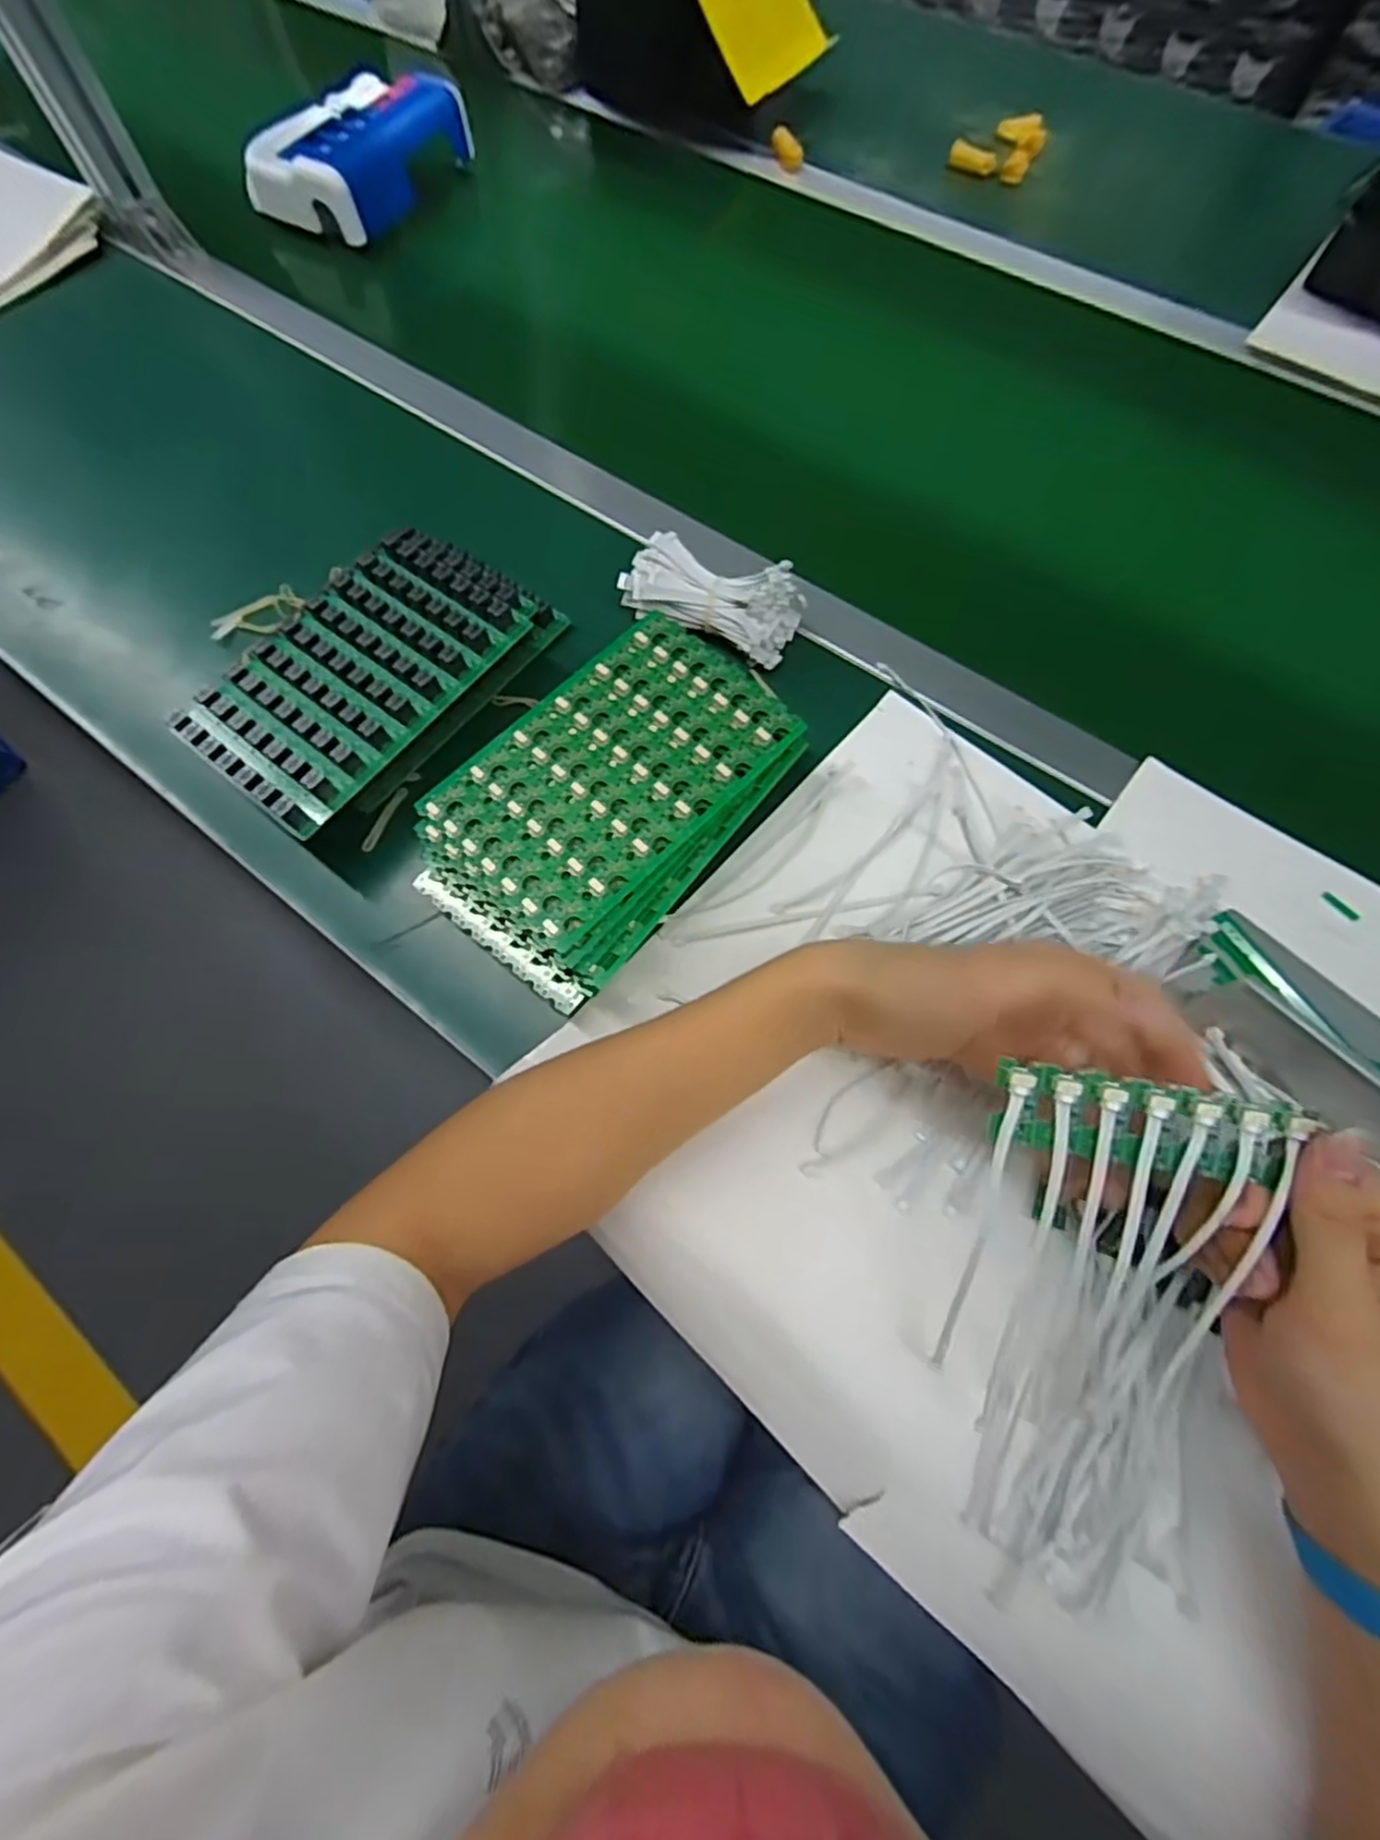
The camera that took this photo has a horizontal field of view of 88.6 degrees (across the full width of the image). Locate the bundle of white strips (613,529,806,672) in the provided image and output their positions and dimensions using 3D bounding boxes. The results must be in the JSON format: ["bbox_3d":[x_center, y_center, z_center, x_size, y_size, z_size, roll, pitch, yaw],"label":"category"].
[{"bbox_3d":[0.014,-0.211,0.464,0.116,0.047,0.052,20,70,9],"label":"bundle of white strips"}]

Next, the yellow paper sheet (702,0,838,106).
[{"bbox_3d":[0.065,-0.881,0.673,0.130,0.009,0.131,-47,114,-11],"label":"yellow paper sheet"}]

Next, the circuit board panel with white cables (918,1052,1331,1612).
[{"bbox_3d":[0.169,0.167,0.299,0.102,0.065,0.236,-3,107,0],"label":"circuit board panel with white cables"}]

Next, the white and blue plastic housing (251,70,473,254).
[{"bbox_3d":[-0.306,-0.713,0.660,0.125,0.054,0.187,31,72,12],"label":"white and blue plastic housing"}]

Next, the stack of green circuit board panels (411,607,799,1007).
[{"bbox_3d":[-0.047,-0.065,0.407,0.135,0.058,0.209,38,74,14],"label":"stack of green circuit board panels"}]

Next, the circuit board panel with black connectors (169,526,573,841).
[{"bbox_3d":[-0.193,-0.153,0.444,0.121,0.053,0.218,36,73,14],"label":"circuit board panel with black connectors"}]

